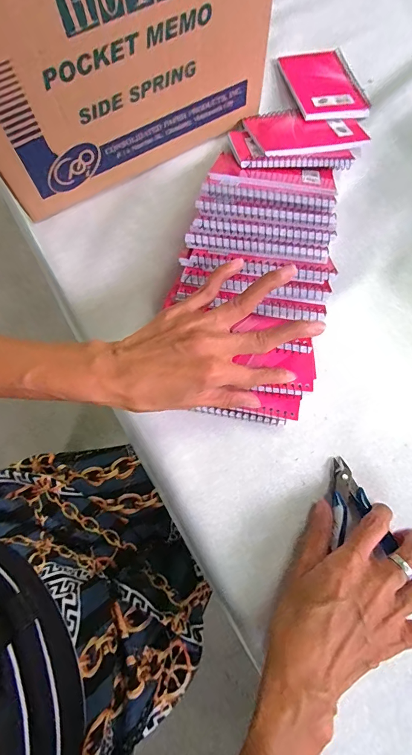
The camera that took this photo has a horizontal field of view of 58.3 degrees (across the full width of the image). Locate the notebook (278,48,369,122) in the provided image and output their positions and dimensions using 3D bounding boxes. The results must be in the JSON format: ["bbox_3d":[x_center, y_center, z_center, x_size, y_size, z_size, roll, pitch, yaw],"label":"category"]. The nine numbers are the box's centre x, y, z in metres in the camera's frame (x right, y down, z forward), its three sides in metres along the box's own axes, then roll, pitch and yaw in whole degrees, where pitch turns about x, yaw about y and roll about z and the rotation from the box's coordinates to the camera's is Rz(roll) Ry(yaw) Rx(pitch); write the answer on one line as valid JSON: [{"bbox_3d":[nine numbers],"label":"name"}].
[{"bbox_3d":[0.147,-0.373,0.467,0.091,0.009,0.136,-9,65,-3],"label":"notebook"}]

